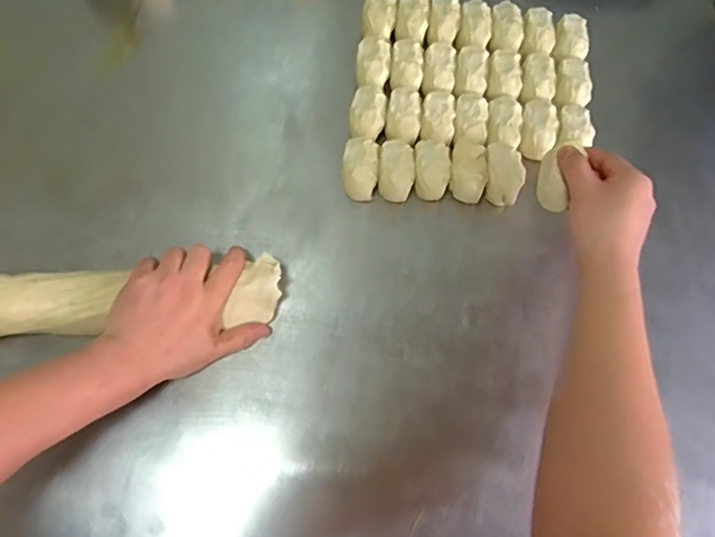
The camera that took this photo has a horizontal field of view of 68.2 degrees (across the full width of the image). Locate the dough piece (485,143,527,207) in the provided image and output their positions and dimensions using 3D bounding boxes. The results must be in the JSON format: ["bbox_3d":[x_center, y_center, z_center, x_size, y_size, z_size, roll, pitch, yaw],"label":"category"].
[{"bbox_3d":[0.168,-0.108,0.623,0.043,0.040,0.073,0,69,-2],"label":"dough piece"}]

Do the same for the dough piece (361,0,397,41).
[{"bbox_3d":[0.027,-0.330,0.701,0.045,0.039,0.080,5,70,-1],"label":"dough piece"}]

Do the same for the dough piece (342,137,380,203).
[{"bbox_3d":[0.003,-0.116,0.617,0.040,0.038,0.067,3,69,-1],"label":"dough piece"}]

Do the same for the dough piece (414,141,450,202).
[{"bbox_3d":[0.084,-0.113,0.622,0.042,0.045,0.068,2,69,-1],"label":"dough piece"}]

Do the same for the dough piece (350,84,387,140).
[{"bbox_3d":[0.013,-0.183,0.644,0.041,0.033,0.077,7,69,1],"label":"dough piece"}]

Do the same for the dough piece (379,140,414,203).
[{"bbox_3d":[0.044,-0.113,0.619,0.039,0.043,0.069,1,69,-2],"label":"dough piece"}]

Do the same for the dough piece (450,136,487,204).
[{"bbox_3d":[0.125,-0.112,0.622,0.044,0.048,0.071,4,69,-1],"label":"dough piece"}]

